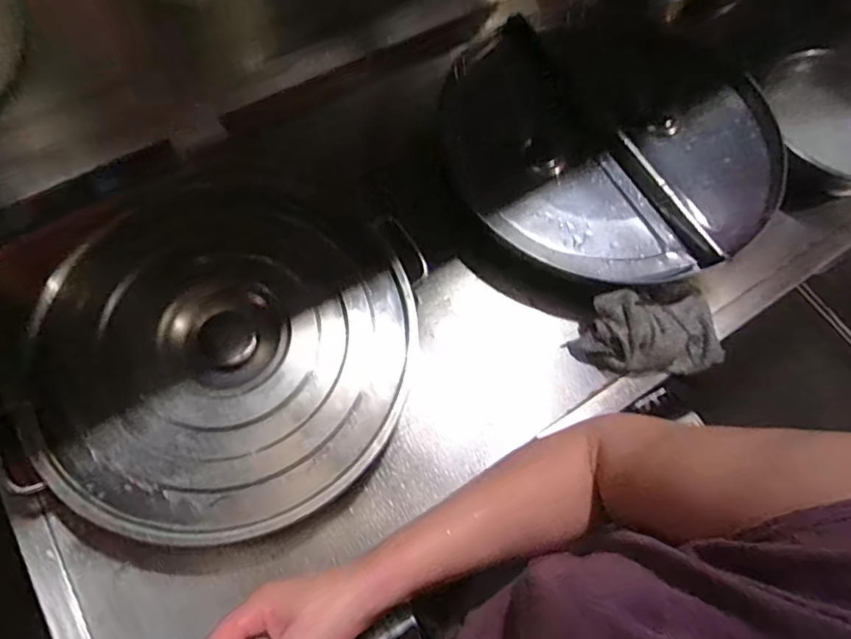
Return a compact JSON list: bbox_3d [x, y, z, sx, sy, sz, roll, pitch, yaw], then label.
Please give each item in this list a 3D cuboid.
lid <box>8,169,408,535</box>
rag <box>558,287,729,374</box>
[{"bbox_3d":[-0.216,0.016,0.594,0.394,0.059,0.393,2,66,-4],"label":"lid"},{"bbox_3d":[0.276,0.015,0.656,0.188,0.066,0.090,-5,68,-8],"label":"rag"}]

